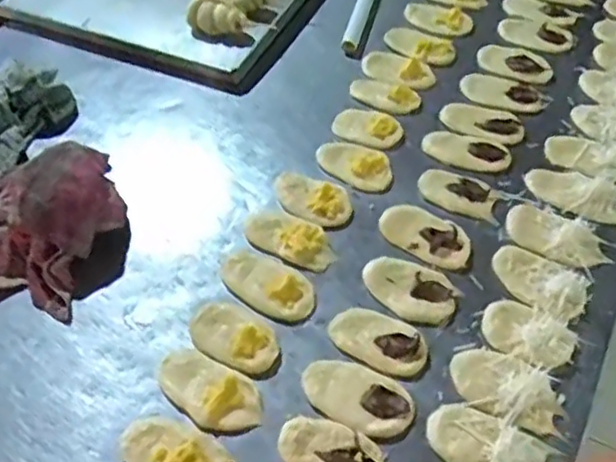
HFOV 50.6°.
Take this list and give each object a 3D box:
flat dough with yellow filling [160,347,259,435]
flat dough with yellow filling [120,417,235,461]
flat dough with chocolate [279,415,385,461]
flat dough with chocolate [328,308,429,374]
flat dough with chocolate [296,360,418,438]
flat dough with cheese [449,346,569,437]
[{"bbox_3d":[-0.091,0.141,0.586,0.106,0.022,0.056,22,57,19],"label":"flat dough with yellow filling"},{"bbox_3d":[-0.115,0.189,0.553,0.092,0.015,0.052,19,56,17],"label":"flat dough with yellow filling"},{"bbox_3d":[0.019,0.186,0.543,0.090,0.014,0.055,20,56,18],"label":"flat dough with chocolate"},{"bbox_3d":[0.066,0.100,0.612,0.093,0.010,0.051,24,57,20],"label":"flat dough with chocolate"},{"bbox_3d":[0.043,0.147,0.581,0.102,0.010,0.056,24,57,20],"label":"flat dough with chocolate"},{"bbox_3d":[0.177,0.138,0.576,0.101,0.009,0.056,22,57,19],"label":"flat dough with cheese"}]

